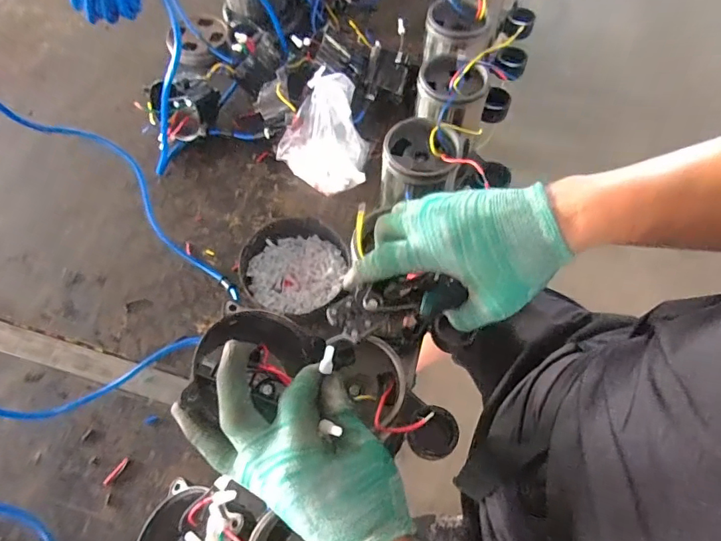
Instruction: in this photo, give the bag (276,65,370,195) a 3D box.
[{"bbox_3d":[-0.041,-0.204,0.697,0.153,0.115,0.122,35,67,17],"label":"bag"}]

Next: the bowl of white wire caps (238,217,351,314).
[{"bbox_3d":[-0.092,-0.005,0.631,0.140,0.040,0.132,0,61,0],"label":"bowl of white wire caps"}]

